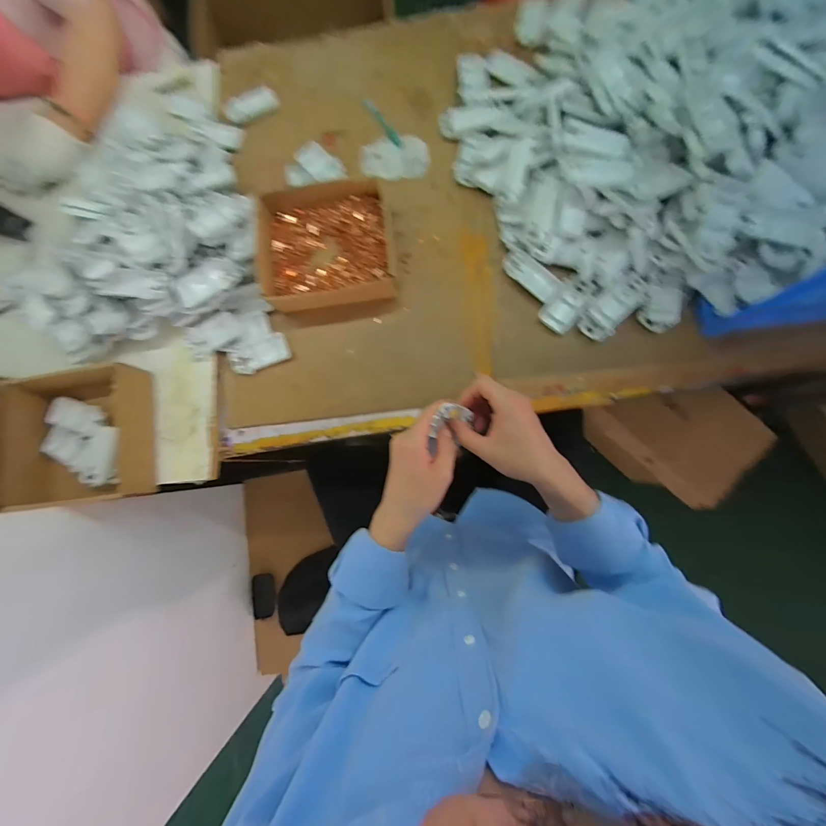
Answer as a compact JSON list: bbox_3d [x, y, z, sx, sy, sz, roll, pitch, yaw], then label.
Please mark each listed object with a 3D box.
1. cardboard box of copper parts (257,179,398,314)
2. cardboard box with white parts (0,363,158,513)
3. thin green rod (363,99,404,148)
[{"bbox_3d":[-0.140,-0.274,0.578,0.207,0.056,0.207,-8,82,3],"label":"cardboard box of copper parts"},{"bbox_3d":[-0.527,0.037,0.555,0.205,0.082,0.203,-7,82,3],"label":"cardboard box with white parts"},{"bbox_3d":[-0.053,-0.524,0.638,0.016,0.006,0.128,-32,81,0],"label":"thin green rod"}]

